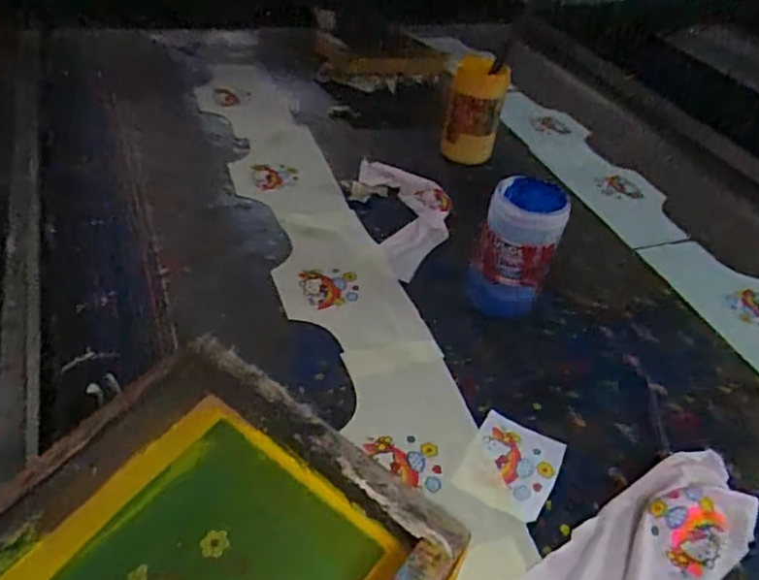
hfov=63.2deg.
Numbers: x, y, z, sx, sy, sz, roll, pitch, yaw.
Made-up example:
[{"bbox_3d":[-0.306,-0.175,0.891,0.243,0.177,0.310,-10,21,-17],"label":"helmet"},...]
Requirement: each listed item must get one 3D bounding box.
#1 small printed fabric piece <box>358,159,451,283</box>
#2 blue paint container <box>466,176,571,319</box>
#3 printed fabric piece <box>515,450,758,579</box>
[{"bbox_3d":[0.052,-0.124,0.977,0.126,0.020,0.302,-5,42,-12],"label":"small printed fabric piece"},{"bbox_3d":[0.172,-0.045,0.797,0.097,0.169,0.102,18,42,13],"label":"blue paint container"},{"bbox_3d":[0.241,0.253,0.576,0.310,0.020,0.106,-22,48,-28],"label":"printed fabric piece"}]

